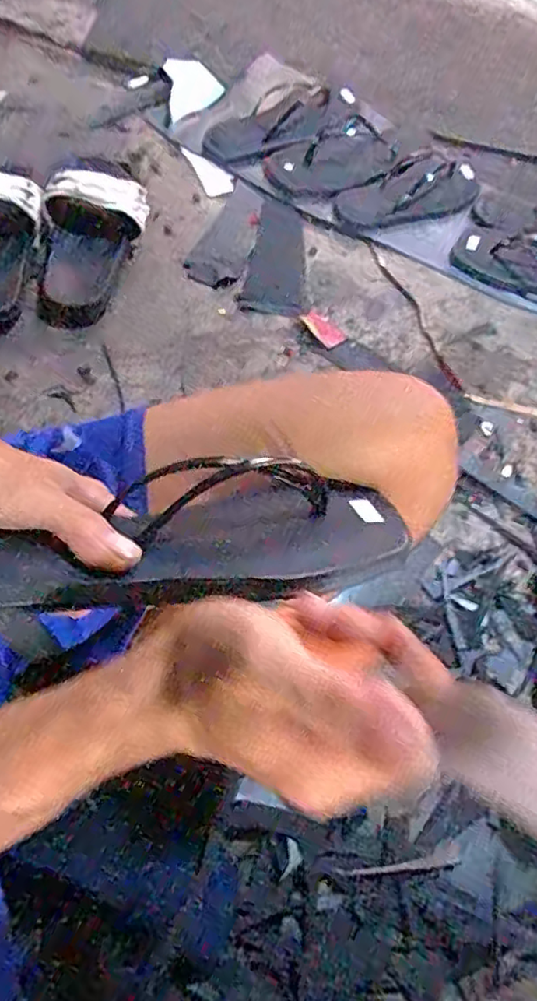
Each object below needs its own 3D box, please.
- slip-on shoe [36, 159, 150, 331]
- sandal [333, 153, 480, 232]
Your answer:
[{"bbox_3d":[-0.214,-0.350,0.773,0.120,0.056,0.293,1,62,-5],"label":"slip-on shoe"},{"bbox_3d":[0.201,-0.437,0.877,0.225,0.036,0.095,-16,65,-14],"label":"sandal"}]

